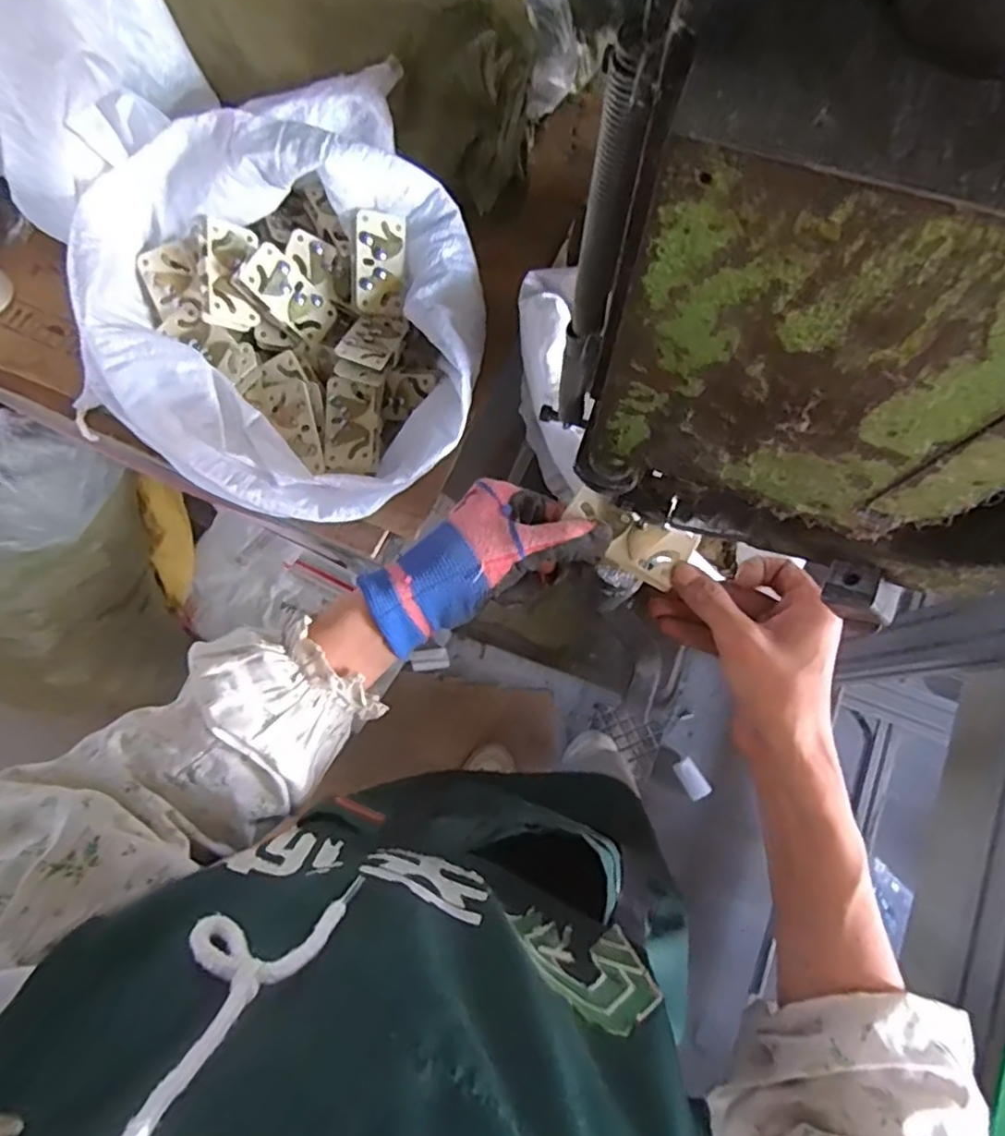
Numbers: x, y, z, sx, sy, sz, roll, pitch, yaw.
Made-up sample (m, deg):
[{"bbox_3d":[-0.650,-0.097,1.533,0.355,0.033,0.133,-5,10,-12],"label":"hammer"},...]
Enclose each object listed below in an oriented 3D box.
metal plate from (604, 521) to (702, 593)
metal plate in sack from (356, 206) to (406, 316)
[{"bbox_3d":[0.089,-0.011,0.391,0.044,0.011,0.036,28,79,8],"label":"metal plate"},{"bbox_3d":[-0.102,-0.255,0.545,0.039,0.007,0.079,-1,98,-28],"label":"metal plate in sack"}]

